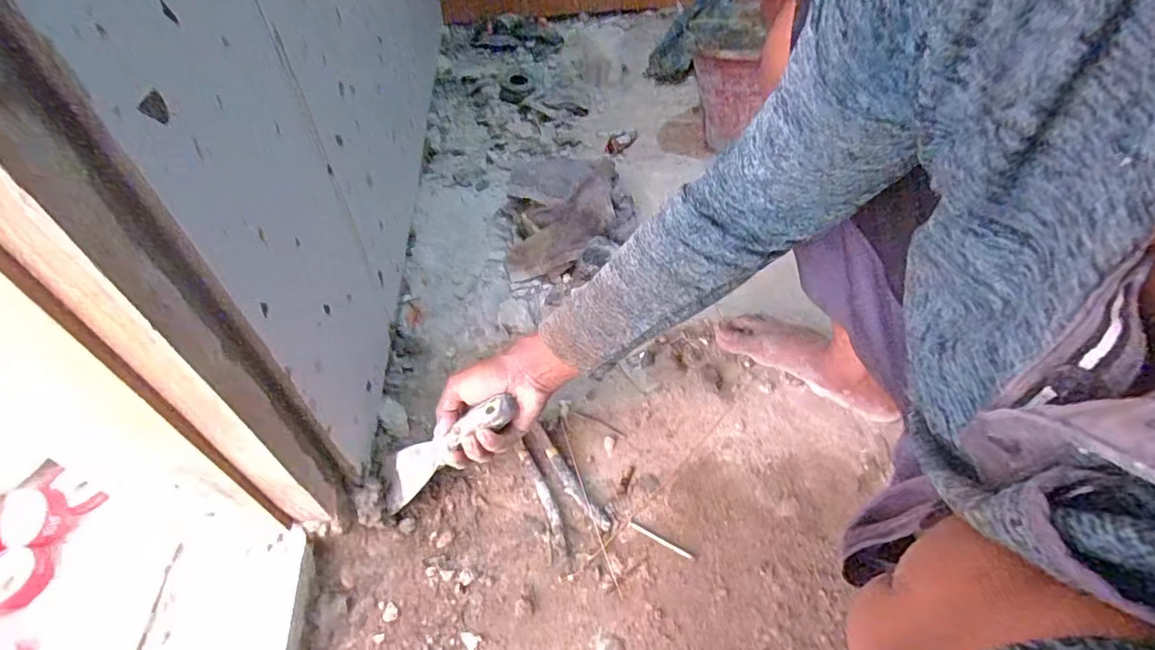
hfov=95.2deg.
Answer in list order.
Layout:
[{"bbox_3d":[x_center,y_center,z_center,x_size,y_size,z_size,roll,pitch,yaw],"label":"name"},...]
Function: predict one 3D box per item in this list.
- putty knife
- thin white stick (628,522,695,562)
[{"bbox_3d":[-0.142,0.127,0.543,0.204,0.020,0.060,-37,41,27],"label":"putty knife"},{"bbox_3d":[0.088,0.226,0.552,0.072,0.004,0.006,22,52,20],"label":"thin white stick"}]

